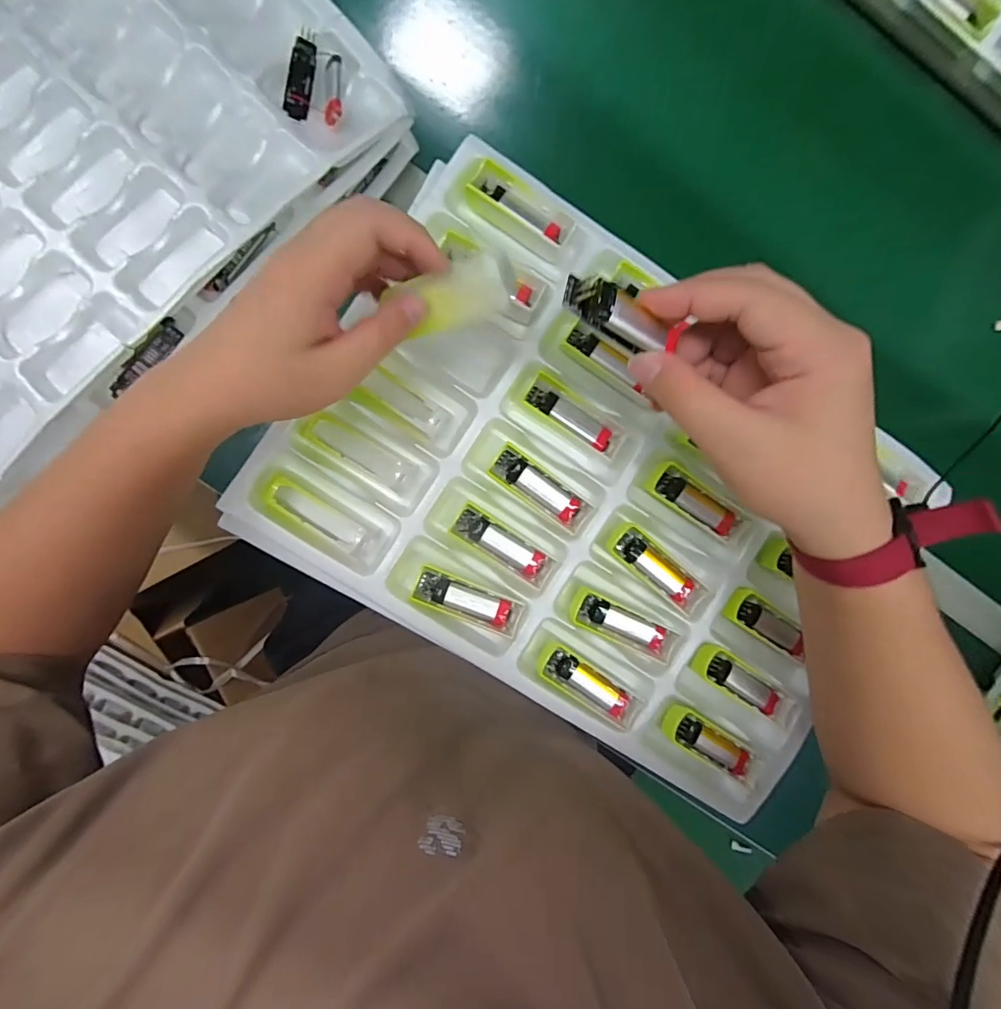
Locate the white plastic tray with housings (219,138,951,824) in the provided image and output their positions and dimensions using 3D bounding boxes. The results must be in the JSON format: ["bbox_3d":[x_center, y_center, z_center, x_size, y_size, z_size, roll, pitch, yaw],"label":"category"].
[{"bbox_3d":[0.079,-0.012,0.362,0.437,0.050,0.319,31,88,-6],"label":"white plastic tray with housings"}]

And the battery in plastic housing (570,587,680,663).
[{"bbox_3d":[0.090,0.090,0.362,0.082,0.013,0.026,26,88,-6],"label":"battery in plastic housing"}]

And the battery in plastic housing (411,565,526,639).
[{"bbox_3d":[-0.023,0.070,0.350,0.078,0.012,0.028,22,89,-6],"label":"battery in plastic housing"}]

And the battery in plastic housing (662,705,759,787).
[{"bbox_3d":[0.163,0.183,0.369,0.081,0.013,0.027,31,88,-6],"label":"battery in plastic housing"}]

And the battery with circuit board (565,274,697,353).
[{"bbox_3d":[0.055,-0.085,0.222,0.058,0.014,0.014,12,82,-29],"label":"battery with circuit board"}]

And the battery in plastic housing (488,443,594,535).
[{"bbox_3d":[0.030,-0.011,0.352,0.077,0.018,0.027,36,87,-5],"label":"battery in plastic housing"}]

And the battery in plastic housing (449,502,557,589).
[{"bbox_3d":[0.002,0.030,0.351,0.077,0.013,0.025,33,87,-5],"label":"battery in plastic housing"}]

